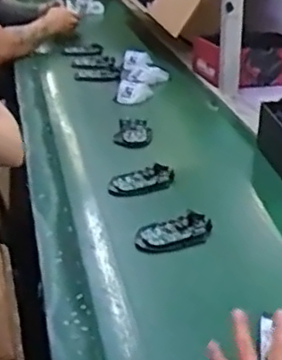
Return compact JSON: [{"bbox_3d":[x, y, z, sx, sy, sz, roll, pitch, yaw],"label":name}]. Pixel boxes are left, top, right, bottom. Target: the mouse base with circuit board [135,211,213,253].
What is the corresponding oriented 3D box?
[{"bbox_3d":[0.048,0.076,0.949,0.123,0.018,0.068,-10,26,-22],"label":"mouse base with circuit board"}]

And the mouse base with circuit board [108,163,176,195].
[{"bbox_3d":[0.004,0.000,1.102,0.116,0.017,0.056,-15,28,-31],"label":"mouse base with circuit board"}]

